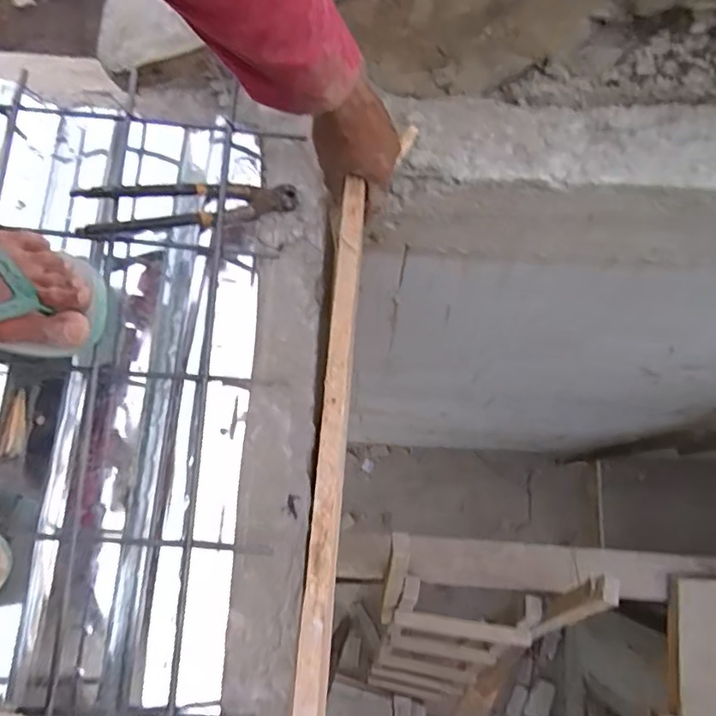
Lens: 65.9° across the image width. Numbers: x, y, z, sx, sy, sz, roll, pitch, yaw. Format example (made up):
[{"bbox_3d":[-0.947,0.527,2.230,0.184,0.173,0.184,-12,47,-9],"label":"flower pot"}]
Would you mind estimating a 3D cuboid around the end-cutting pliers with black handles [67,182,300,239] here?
[{"bbox_3d":[-0.171,-0.160,0.572,0.219,0.025,0.053,-10,75,-17],"label":"end-cutting pliers with black handles"}]

